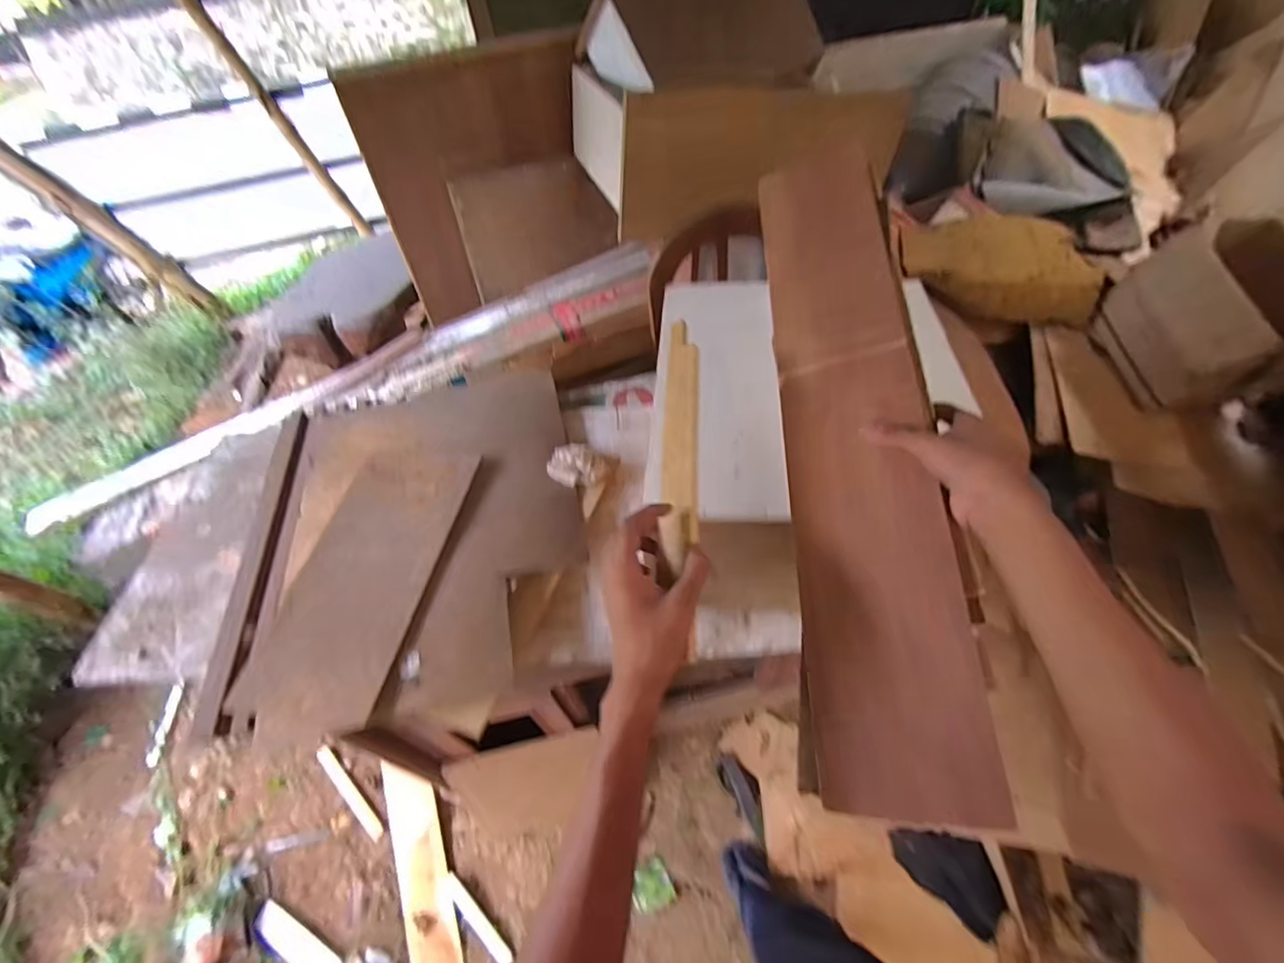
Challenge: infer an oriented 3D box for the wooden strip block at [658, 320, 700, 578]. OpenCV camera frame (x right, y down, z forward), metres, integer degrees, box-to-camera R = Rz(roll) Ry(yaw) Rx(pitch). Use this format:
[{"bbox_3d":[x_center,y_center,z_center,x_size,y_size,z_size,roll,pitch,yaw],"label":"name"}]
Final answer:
[{"bbox_3d":[0.036,-0.043,0.514,0.034,0.028,0.253,0,66,5],"label":"wooden strip block"}]

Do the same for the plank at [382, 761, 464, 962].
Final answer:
[{"bbox_3d":[-0.515,1.004,1.317,0.115,0.034,0.618,-18,69,-10],"label":"plank"}]

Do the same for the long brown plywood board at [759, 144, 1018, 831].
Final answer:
[{"bbox_3d":[0.197,-0.078,0.527,0.125,0.015,0.687,-12,61,27],"label":"long brown plywood board"}]

